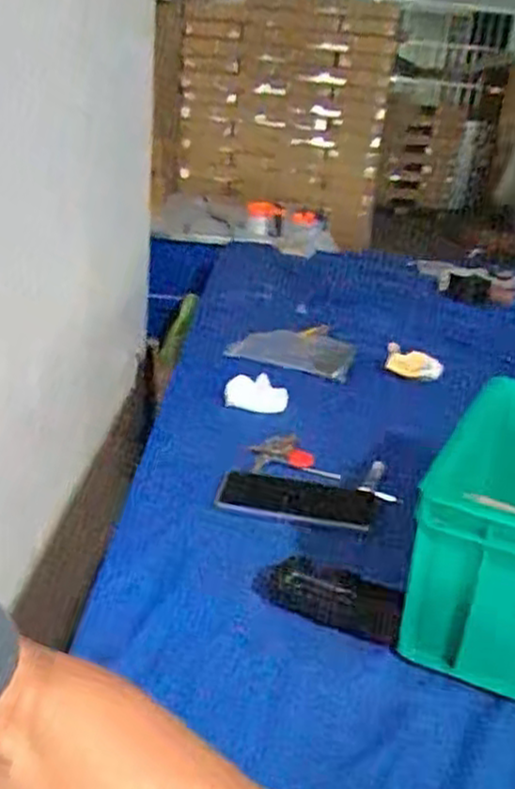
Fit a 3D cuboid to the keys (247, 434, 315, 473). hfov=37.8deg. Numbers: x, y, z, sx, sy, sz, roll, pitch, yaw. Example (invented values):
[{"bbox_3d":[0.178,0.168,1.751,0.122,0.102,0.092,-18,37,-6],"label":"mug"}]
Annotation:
[{"bbox_3d":[0.029,0.068,0.884,0.073,0.034,0.035,7,22,4],"label":"keys"}]

